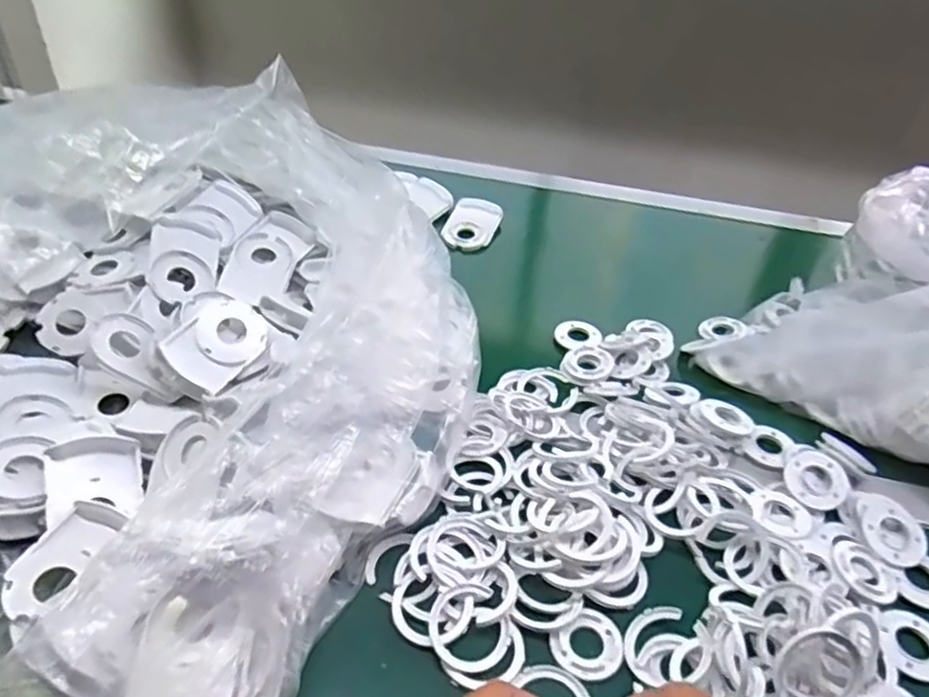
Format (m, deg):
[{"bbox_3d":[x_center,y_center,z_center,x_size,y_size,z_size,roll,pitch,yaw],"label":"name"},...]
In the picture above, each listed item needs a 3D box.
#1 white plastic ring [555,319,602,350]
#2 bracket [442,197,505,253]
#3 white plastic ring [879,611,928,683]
[{"bbox_3d":[0.110,-0.013,0.647,0.043,0.007,0.043,2,40,-2],"label":"white plastic ring"},{"bbox_3d":[0.009,-0.143,0.782,0.057,0.011,0.082,19,58,8],"label":"bracket"},{"bbox_3d":[0.286,0.188,0.427,0.041,0.007,0.043,2,40,-2],"label":"white plastic ring"}]

